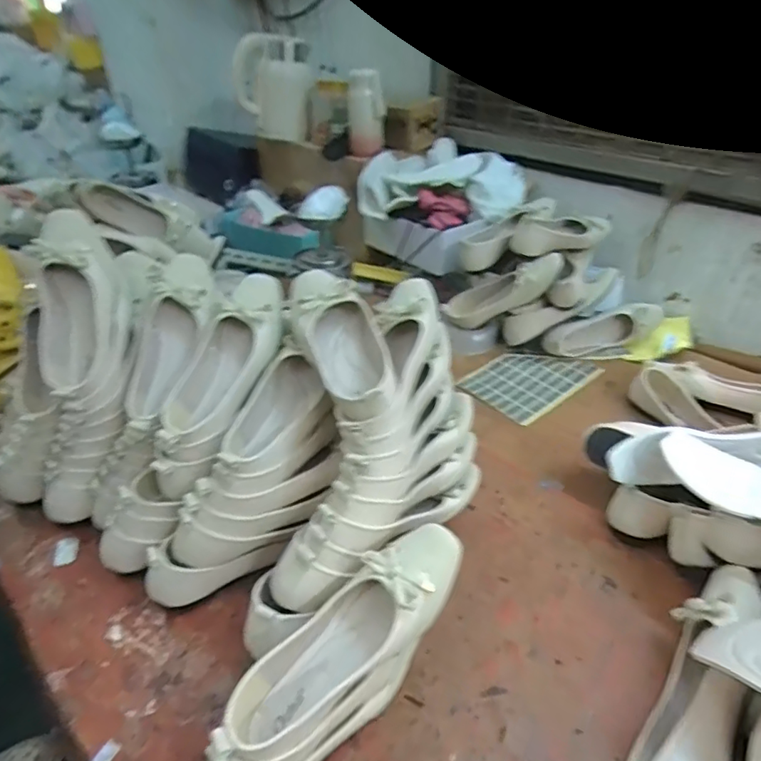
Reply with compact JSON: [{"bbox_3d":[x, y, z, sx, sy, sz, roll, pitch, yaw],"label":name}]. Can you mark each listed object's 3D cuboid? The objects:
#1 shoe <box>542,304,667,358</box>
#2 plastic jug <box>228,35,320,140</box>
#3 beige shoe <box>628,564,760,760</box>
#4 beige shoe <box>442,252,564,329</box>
[{"bbox_3d":[0.456,-0.105,1.071,0.255,0.072,0.053,-9,36,-13],"label":"shoe"},{"bbox_3d":[-0.283,-0.781,1.407,0.207,0.231,0.129,-8,36,-11],"label":"plastic jug"},{"bbox_3d":[0.296,0.282,0.488,0.068,0.104,0.252,24,41,30],"label":"beige shoe"},{"bbox_3d":[0.247,-0.176,1.042,0.245,0.073,0.079,-24,16,40],"label":"beige shoe"}]

